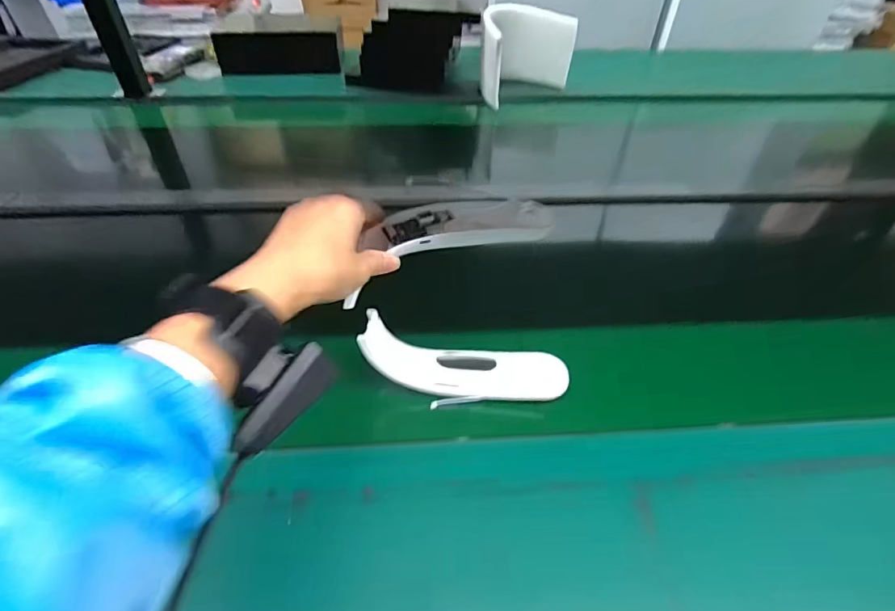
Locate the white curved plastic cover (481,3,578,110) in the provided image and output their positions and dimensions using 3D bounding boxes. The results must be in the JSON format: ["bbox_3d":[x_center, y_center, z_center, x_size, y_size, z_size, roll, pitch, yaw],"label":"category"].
[{"bbox_3d":[0.165,-0.522,0.945,0.177,0.151,0.220,13,49,8],"label":"white curved plastic cover"}]

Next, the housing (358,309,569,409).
[{"bbox_3d":[0.019,0.056,0.426,0.192,0.058,0.053,7,48,2],"label":"housing"}]

